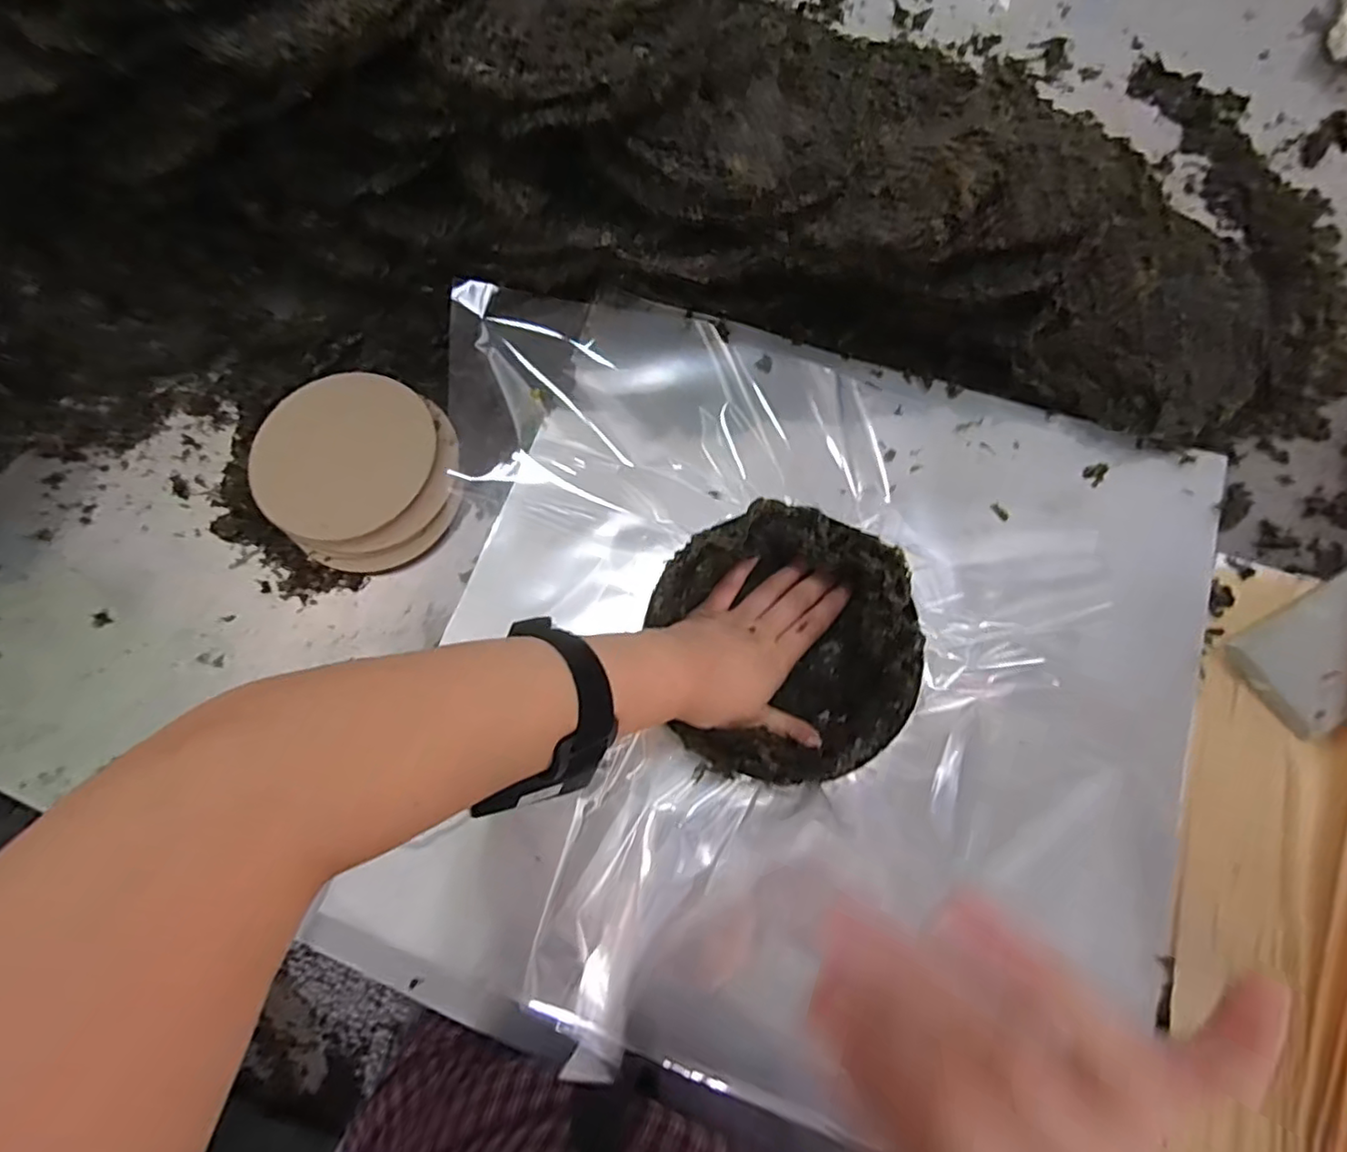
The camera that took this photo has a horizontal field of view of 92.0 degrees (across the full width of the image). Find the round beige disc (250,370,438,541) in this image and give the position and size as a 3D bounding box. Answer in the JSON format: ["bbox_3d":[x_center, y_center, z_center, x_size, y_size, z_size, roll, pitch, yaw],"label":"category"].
[{"bbox_3d":[-0.256,-0.094,0.499,0.133,0.012,0.130,0,85,2],"label":"round beige disc"}]

